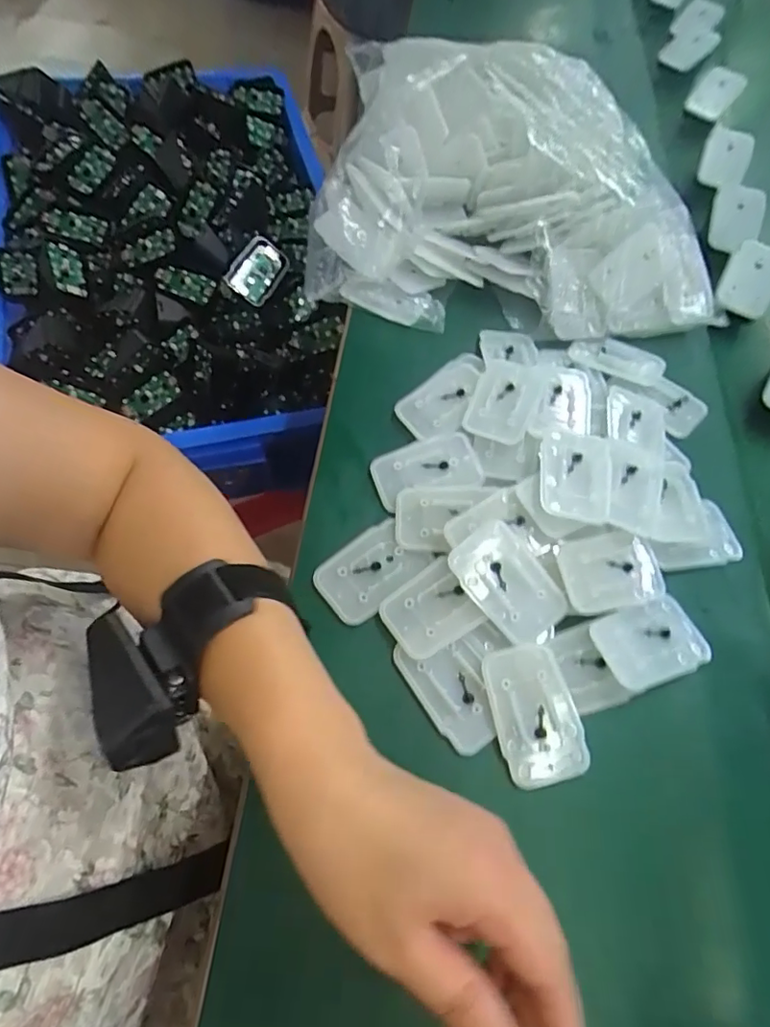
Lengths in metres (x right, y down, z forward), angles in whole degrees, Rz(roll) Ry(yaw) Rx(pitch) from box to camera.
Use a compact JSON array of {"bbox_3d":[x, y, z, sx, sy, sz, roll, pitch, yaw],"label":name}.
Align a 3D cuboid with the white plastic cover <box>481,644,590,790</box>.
[{"bbox_3d":[0.080,0.108,0.304,0.043,0.007,0.069,-12,64,-10],"label":"white plastic cover"}]

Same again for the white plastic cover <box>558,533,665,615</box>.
[{"bbox_3d":[0.135,0.035,0.335,0.065,0.007,0.043,-7,77,-12],"label":"white plastic cover"}]

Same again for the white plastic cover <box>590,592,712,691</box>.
[{"bbox_3d":[0.152,0.074,0.322,0.060,0.009,0.043,-18,66,-14],"label":"white plastic cover"}]

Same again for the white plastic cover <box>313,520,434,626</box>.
[{"bbox_3d":[-0.009,0.034,0.341,0.064,0.006,0.043,-37,71,-21],"label":"white plastic cover"}]

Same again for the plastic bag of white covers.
[{"bbox_3d":[0.106,-0.273,0.460,0.311,0.105,0.253,10,62,0],"label":"plastic bag of white covers"}]

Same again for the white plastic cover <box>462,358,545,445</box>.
[{"bbox_3d":[0.083,-0.079,0.394,0.043,0.013,0.065,22,63,7],"label":"white plastic cover"}]

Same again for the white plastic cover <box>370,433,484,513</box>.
[{"bbox_3d":[0.027,-0.030,0.371,0.069,0.006,0.043,-11,64,-10],"label":"white plastic cover"}]

